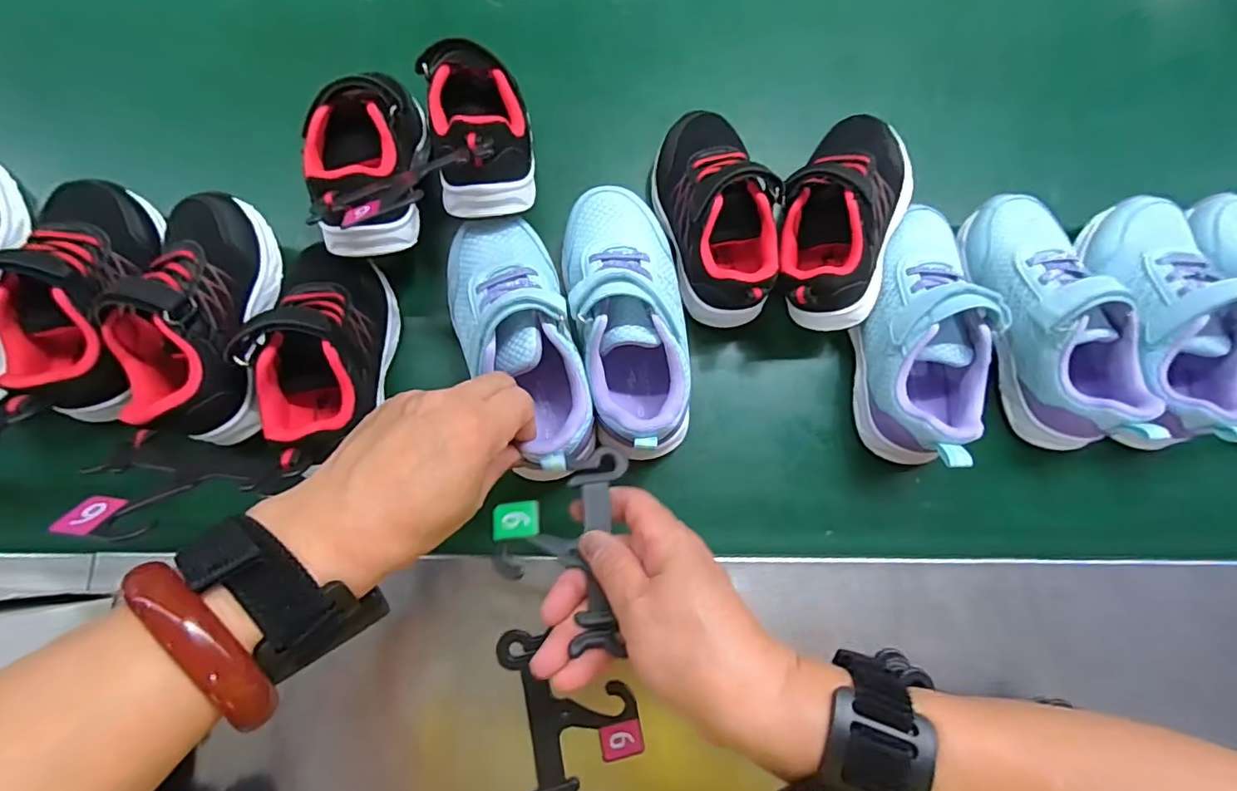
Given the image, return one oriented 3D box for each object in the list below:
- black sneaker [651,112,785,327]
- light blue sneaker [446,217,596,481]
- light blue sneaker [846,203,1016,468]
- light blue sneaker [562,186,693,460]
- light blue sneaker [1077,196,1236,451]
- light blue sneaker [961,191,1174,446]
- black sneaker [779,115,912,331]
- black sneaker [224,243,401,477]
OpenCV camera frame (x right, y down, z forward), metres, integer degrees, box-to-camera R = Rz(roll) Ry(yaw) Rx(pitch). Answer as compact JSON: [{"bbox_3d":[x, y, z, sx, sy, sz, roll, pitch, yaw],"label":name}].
[{"bbox_3d":[0.066,-0.128,0.370,0.065,0.071,0.142,-16,81,-7],"label":"black sneaker"},{"bbox_3d":[-0.057,-0.034,0.334,0.071,0.077,0.172,-22,72,-6],"label":"light blue sneaker"},{"bbox_3d":[0.204,-0.041,0.363,0.074,0.080,0.176,14,76,-2],"label":"light blue sneaker"},{"bbox_3d":[0.001,-0.051,0.345,0.077,0.086,0.175,-9,78,-8],"label":"light blue sneaker"},{"bbox_3d":[0.382,-0.056,0.371,0.073,0.072,0.181,0,77,-6],"label":"light blue sneaker"},{"bbox_3d":[0.299,-0.056,0.371,0.082,0.075,0.182,-14,78,-9],"label":"light blue sneaker"},{"bbox_3d":[0.150,-0.119,0.368,0.081,0.081,0.150,20,75,5],"label":"black sneaker"},{"bbox_3d":[-0.186,-0.028,0.330,0.076,0.063,0.146,-3,77,-6],"label":"black sneaker"}]

